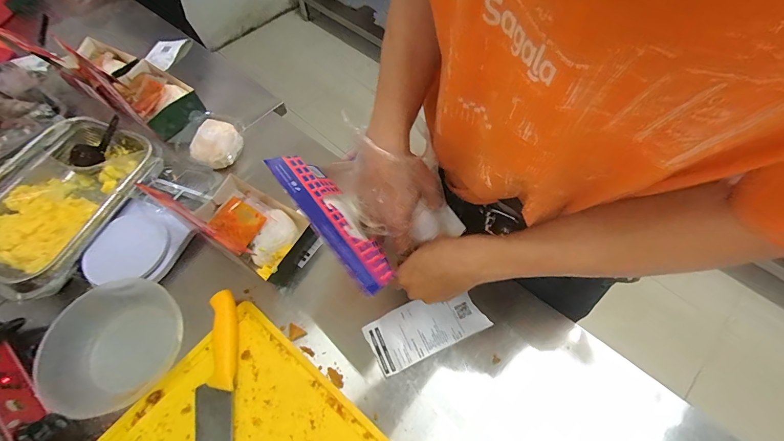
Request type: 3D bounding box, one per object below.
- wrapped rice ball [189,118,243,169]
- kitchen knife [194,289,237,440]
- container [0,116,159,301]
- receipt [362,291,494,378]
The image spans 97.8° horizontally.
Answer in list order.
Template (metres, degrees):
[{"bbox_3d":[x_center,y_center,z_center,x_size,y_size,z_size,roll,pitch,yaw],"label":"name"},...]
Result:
[{"bbox_3d":[-0.331,-0.145,0.639,0.075,0.047,0.089,21,64,14],"label":"wrapped rice ball"},{"bbox_3d":[-0.221,0.266,0.423,0.049,0.025,0.353,-11,61,-3],"label":"kitchen knife"},{"bbox_3d":[-0.556,-0.034,0.582,0.227,0.064,0.308,17,63,12],"label":"container"},{"bbox_3d":[0.049,0.153,0.496,0.165,0.020,0.076,-22,62,-10],"label":"receipt"}]

